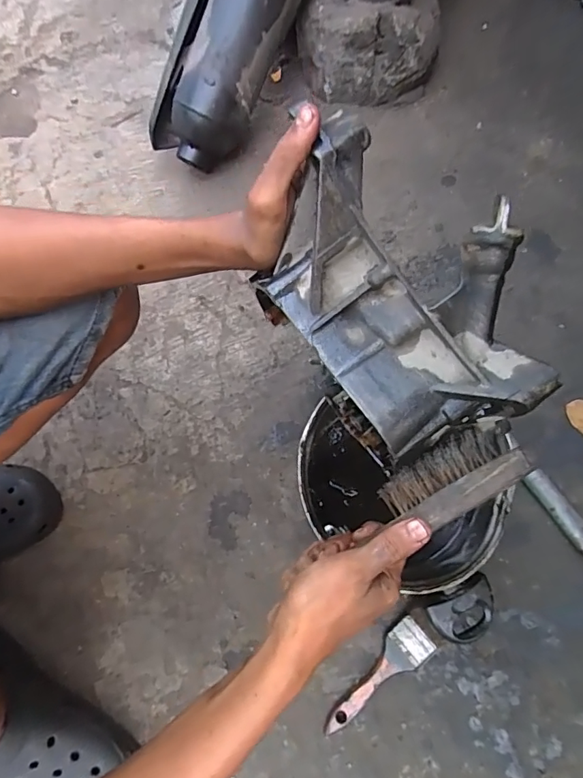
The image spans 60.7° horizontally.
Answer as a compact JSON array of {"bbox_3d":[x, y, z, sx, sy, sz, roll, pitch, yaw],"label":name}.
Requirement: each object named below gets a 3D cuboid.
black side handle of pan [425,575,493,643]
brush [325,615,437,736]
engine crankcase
[{"bbox_3d":[0.181,0.229,0.509,0.073,0.020,0.050,-28,73,-11],"label":"black side handle of pan"},{"bbox_3d":[0.094,0.324,0.558,0.147,0.015,0.045,-39,76,-10],"label":"brush"},{"bbox_3d":[0.067,-0.053,0.316,0.119,0.095,0.192,-37,75,-10],"label":"engine crankcase"}]

